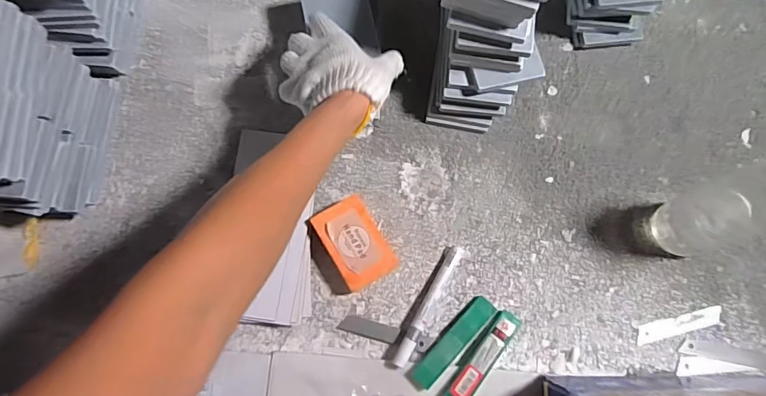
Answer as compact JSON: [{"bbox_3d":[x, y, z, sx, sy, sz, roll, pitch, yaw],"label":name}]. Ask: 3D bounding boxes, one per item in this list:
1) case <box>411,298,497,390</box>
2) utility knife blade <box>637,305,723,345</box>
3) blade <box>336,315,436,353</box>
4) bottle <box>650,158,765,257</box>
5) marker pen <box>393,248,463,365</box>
[{"bbox_3d":[0.079,0.159,0.507,0.028,0.018,0.117,42,80,7],"label":"case"},{"bbox_3d":[0.337,0.144,0.527,0.101,0.004,0.020,-15,78,-3],"label":"utility knife blade"},{"bbox_3d":[0.004,0.150,0.511,0.104,0.006,0.018,15,78,5],"label":"blade"},{"bbox_3d":[0.350,0.011,0.451,0.063,0.205,0.083,-13,78,-4],"label":"bottle"},{"bbox_3d":[0.050,0.118,0.509,0.017,0.017,0.141,27,74,4],"label":"marker pen"}]

